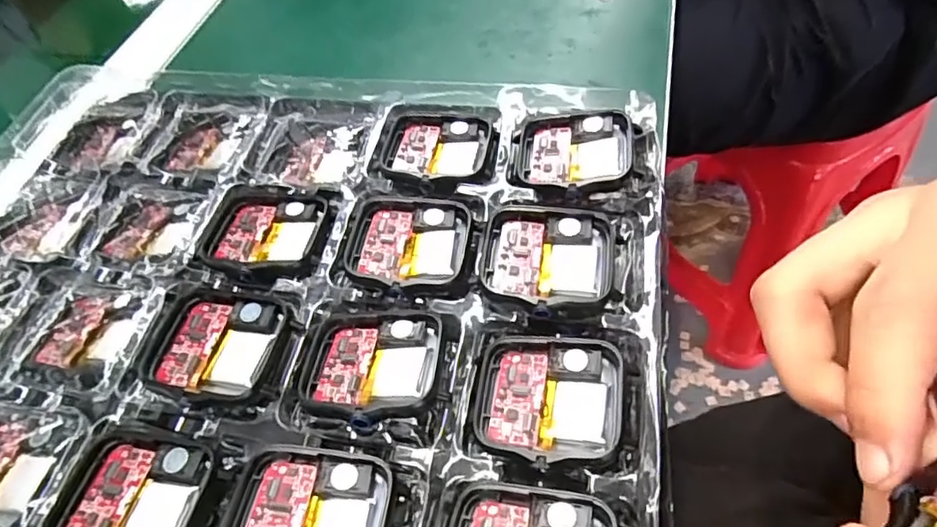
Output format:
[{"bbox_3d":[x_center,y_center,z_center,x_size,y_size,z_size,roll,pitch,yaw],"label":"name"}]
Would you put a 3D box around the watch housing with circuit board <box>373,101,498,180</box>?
[{"bbox_3d":[-0.013,-0.049,0.238,0.046,0.009,0.042,2,55,10],"label":"watch housing with circuit board"}]

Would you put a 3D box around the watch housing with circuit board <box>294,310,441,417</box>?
[{"bbox_3d":[-0.031,0.033,0.185,0.042,0.015,0.038,1,55,8],"label":"watch housing with circuit board"}]

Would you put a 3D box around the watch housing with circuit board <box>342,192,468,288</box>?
[{"bbox_3d":[-0.023,-0.009,0.209,0.044,0.008,0.036,6,55,12],"label":"watch housing with circuit board"}]

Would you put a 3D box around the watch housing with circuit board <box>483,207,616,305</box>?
[{"bbox_3d":[0.026,-0.003,0.193,0.043,0.010,0.037,1,55,9],"label":"watch housing with circuit board"}]

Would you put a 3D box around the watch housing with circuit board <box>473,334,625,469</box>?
[{"bbox_3d":[0.024,0.039,0.172,0.042,0.009,0.037,4,55,10],"label":"watch housing with circuit board"}]

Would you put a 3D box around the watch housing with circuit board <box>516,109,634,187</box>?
[{"bbox_3d":[0.040,-0.044,0.222,0.043,0.011,0.038,8,56,13],"label":"watch housing with circuit board"}]

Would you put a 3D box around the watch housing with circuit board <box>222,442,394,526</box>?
[{"bbox_3d":[-0.045,0.069,0.158,0.041,0.007,0.038,3,55,10],"label":"watch housing with circuit board"}]

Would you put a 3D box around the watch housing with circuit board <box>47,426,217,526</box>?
[{"bbox_3d":[-0.095,0.067,0.164,0.040,0.009,0.038,6,55,12],"label":"watch housing with circuit board"}]

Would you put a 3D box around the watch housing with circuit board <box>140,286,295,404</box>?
[{"bbox_3d":[-0.081,0.028,0.191,0.045,0.015,0.038,5,55,11],"label":"watch housing with circuit board"}]

